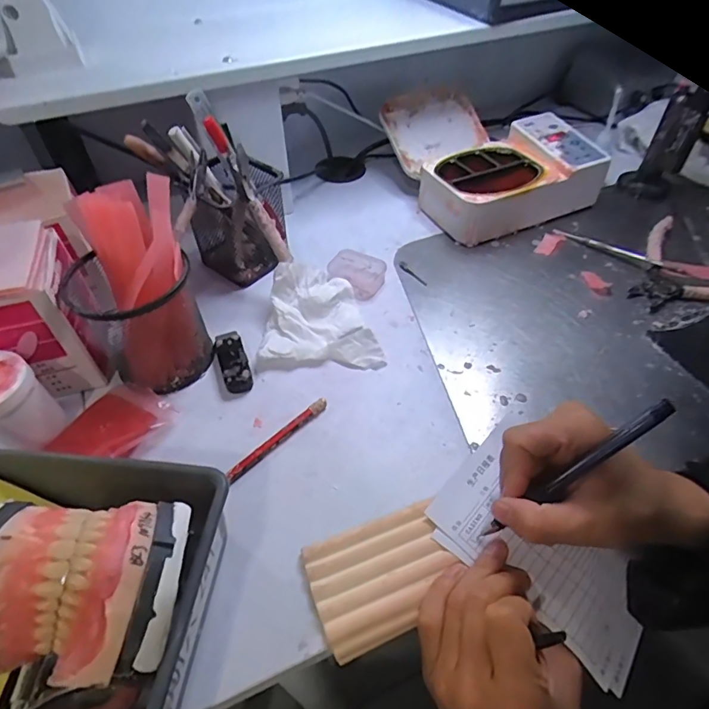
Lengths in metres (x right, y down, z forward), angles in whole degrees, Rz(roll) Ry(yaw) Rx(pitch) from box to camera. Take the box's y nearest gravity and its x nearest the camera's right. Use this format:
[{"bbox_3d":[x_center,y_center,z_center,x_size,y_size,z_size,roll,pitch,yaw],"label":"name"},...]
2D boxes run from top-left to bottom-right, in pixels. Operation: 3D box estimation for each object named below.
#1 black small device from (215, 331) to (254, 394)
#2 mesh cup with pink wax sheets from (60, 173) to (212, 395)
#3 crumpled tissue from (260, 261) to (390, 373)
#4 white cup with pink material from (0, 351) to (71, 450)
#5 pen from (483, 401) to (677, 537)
[{"bbox_3d":[-0.104,0.007,0.408,0.023,0.015,0.061,-19,51,-14],"label":"black small device"},{"bbox_3d":[-0.168,-0.046,0.373,0.089,0.136,0.096,-1,49,1],"label":"mesh cup with pink wax sheets"},{"bbox_3d":[-0.026,-0.041,0.434,0.106,0.037,0.105,2,49,4],"label":"crumpled tissue"},{"bbox_3d":[-0.252,0.038,0.344,0.050,0.063,0.053,-1,49,1],"label":"white cup with pink material"},{"bbox_3d":[0.124,0.071,0.273,0.012,0.133,0.008,15,37,-38],"label":"pen"}]

